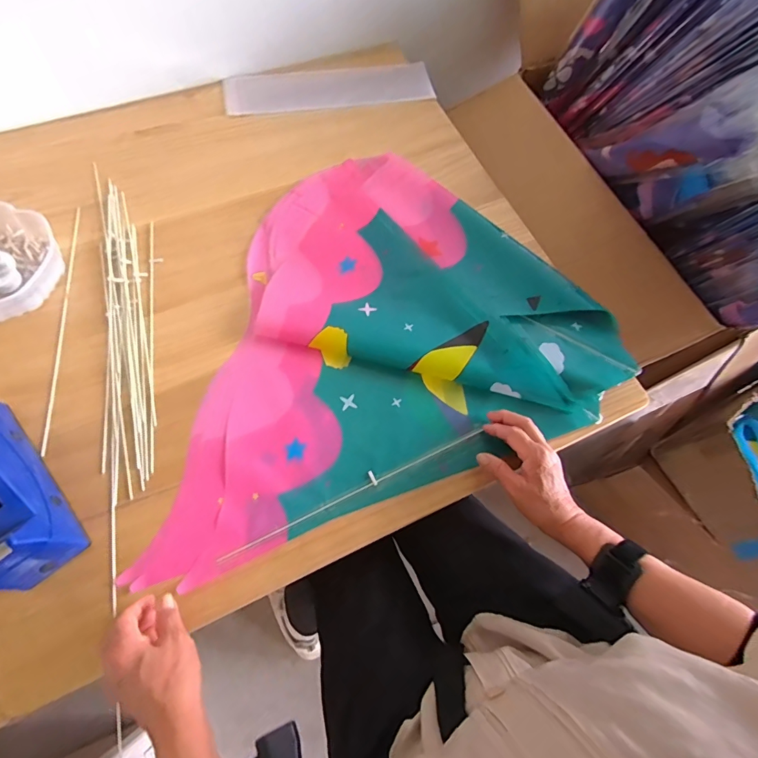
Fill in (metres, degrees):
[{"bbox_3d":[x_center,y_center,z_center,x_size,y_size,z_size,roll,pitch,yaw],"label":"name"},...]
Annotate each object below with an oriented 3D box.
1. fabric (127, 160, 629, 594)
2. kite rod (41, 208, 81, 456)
[{"bbox_3d":[-0.026,-0.084,0.575,0.592,0.042,0.460,-20,70,-11],"label":"fabric"},{"bbox_3d":[-0.402,-0.077,0.560,0.011,0.004,0.349,-7,68,-6],"label":"kite rod"}]

